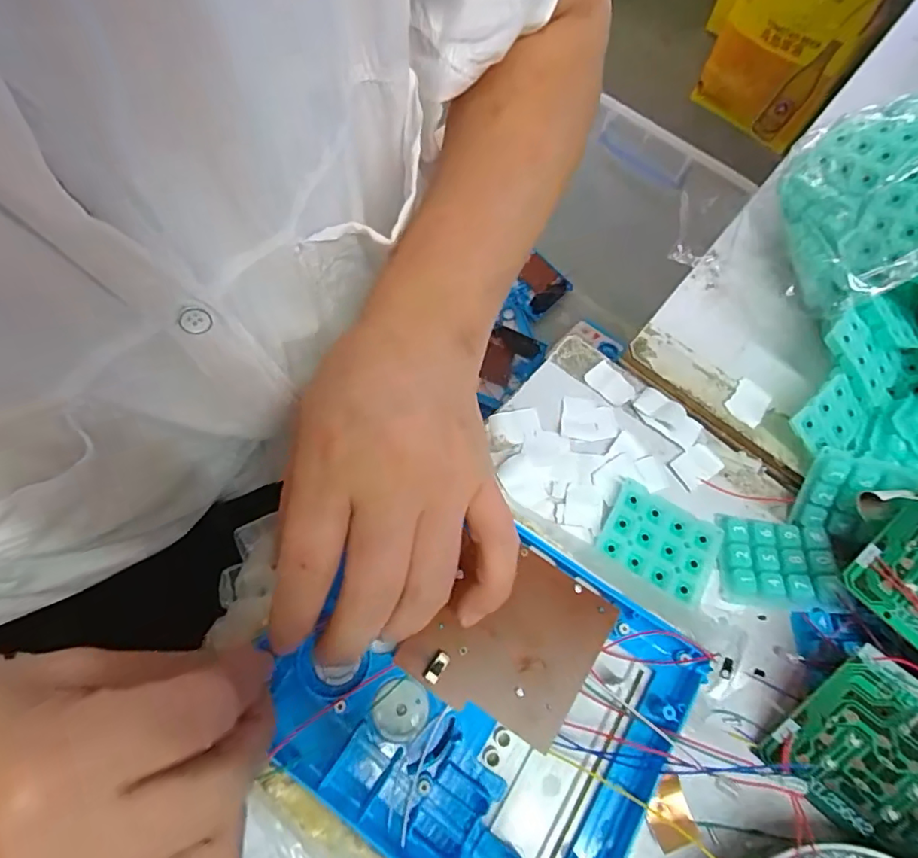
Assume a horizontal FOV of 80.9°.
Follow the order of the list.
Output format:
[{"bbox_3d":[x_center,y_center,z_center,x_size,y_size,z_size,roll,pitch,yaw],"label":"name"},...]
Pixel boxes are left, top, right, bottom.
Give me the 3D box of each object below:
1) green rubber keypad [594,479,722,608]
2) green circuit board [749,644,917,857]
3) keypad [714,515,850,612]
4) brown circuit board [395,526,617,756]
[{"bbox_3d":[0.107,0.060,0.289,0.057,0.006,0.047,28,67,9],"label":"green rubber keypad"},{"bbox_3d":[0.188,0.146,0.239,0.073,0.005,0.073,39,104,16],"label":"green circuit board"},{"bbox_3d":[0.167,0.069,0.282,0.056,0.012,0.046,7,66,-1],"label":"keypad"},{"bbox_3d":[0.022,0.089,0.233,0.071,0.010,0.071,30,68,13],"label":"brown circuit board"}]

